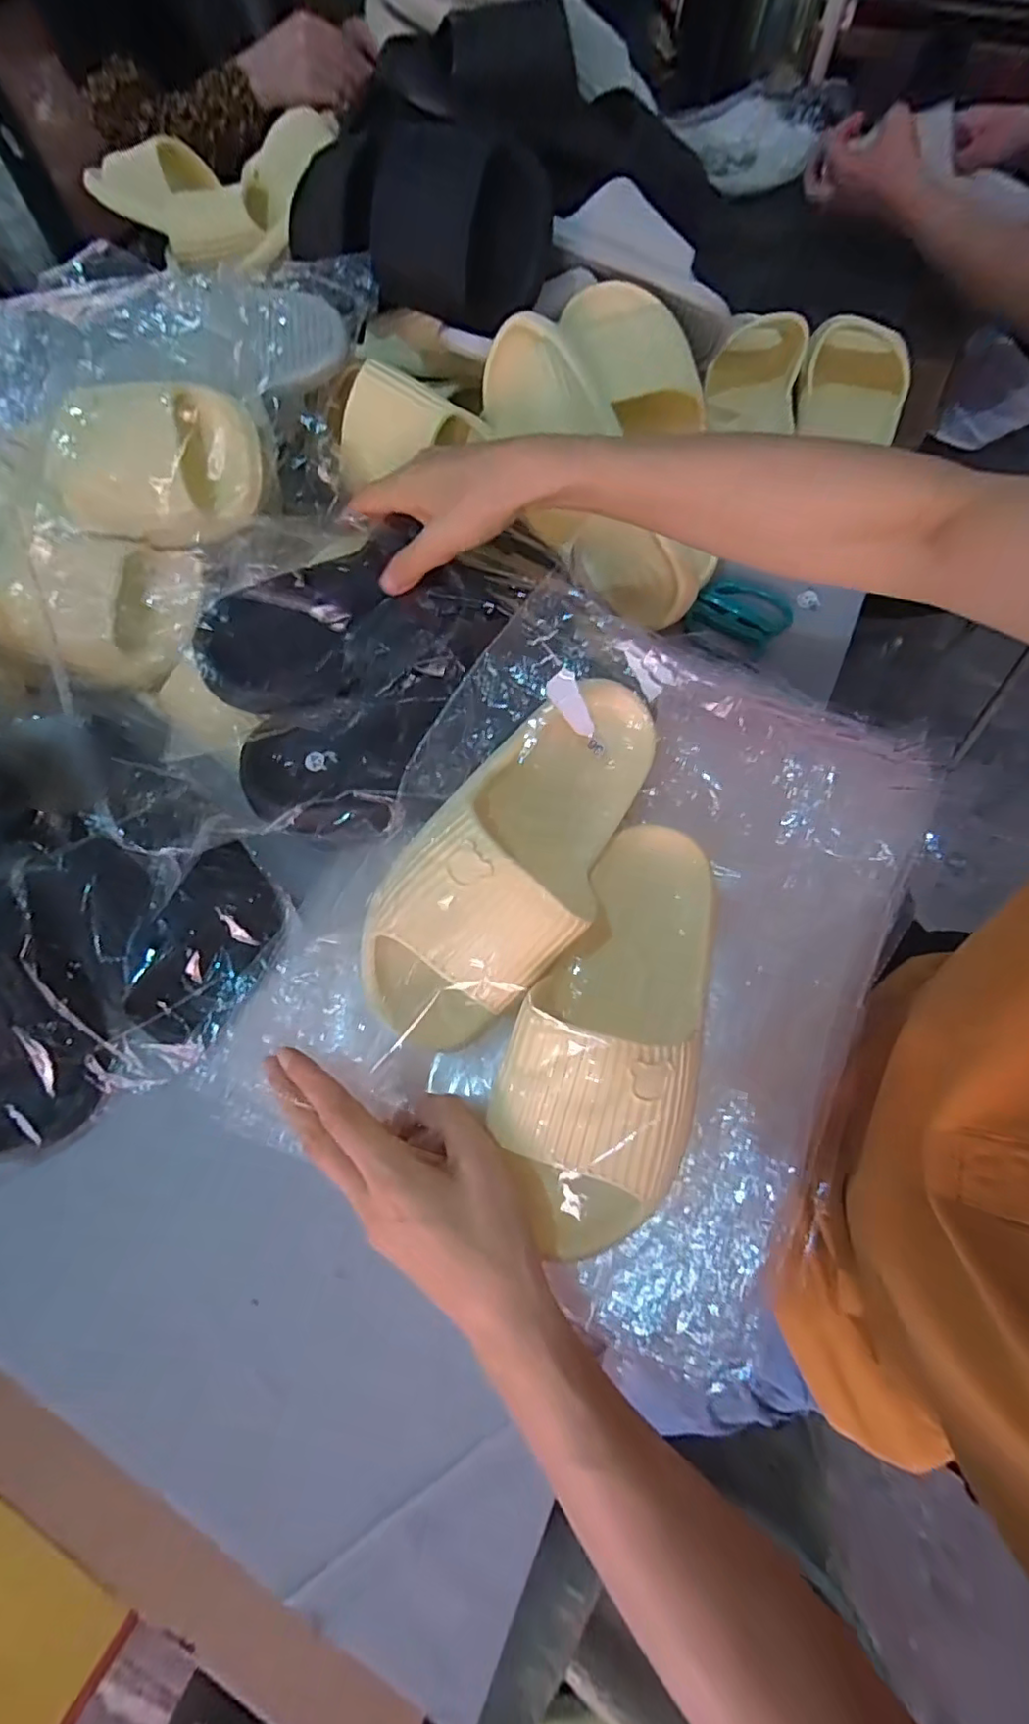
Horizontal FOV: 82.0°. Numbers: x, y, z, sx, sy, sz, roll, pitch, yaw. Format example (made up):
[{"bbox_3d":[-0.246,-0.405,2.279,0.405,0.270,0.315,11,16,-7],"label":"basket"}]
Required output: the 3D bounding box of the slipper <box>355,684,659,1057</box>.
[{"bbox_3d":[0.008,0.001,0.348,0.093,0.085,0.229,36,71,15],"label":"slipper"}]

